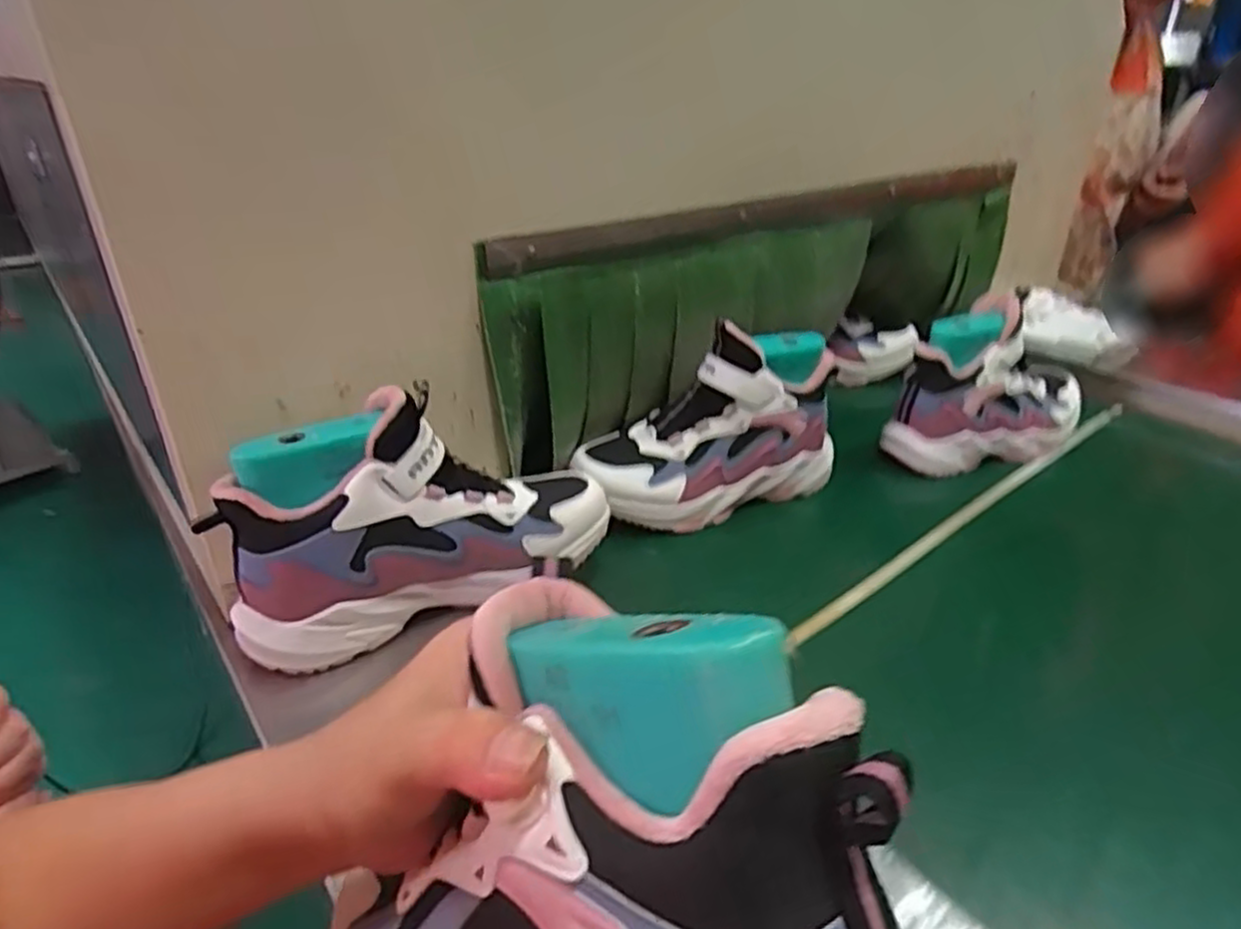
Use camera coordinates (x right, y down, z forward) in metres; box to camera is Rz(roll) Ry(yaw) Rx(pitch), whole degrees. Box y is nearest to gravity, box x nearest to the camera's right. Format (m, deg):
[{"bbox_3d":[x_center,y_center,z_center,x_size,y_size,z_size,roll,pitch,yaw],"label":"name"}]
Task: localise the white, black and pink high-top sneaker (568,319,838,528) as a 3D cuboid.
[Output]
[{"bbox_3d":[0.084,-0.036,0.714,0.251,0.150,0.090,-14,30,-26],"label":"white, black and pink high-top sneaker"}]

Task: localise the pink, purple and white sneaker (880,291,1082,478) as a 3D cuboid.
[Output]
[{"bbox_3d":[0.412,-0.087,0.811,0.253,0.155,0.077,-14,30,-26],"label":"pink, purple and white sneaker"}]

